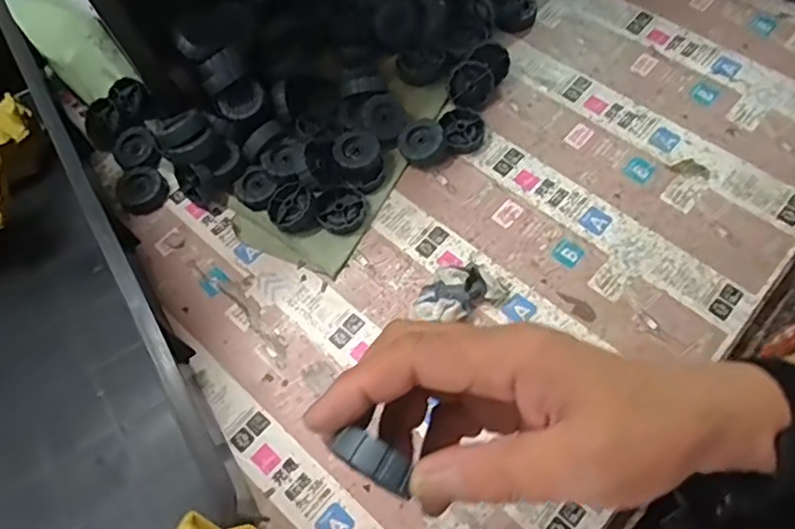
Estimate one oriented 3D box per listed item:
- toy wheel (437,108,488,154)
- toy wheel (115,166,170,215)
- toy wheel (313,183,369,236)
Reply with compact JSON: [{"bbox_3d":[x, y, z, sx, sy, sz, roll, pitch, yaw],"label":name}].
[{"bbox_3d":[0.056,-0.112,0.494,0.036,0.013,0.042,-11,65,-2],"label":"toy wheel"},{"bbox_3d":[-0.214,-0.062,0.493,0.042,0.009,0.038,28,70,15],"label":"toy wheel"},{"bbox_3d":[-0.044,-0.044,0.466,0.040,0.017,0.041,-1,65,3],"label":"toy wheel"}]

